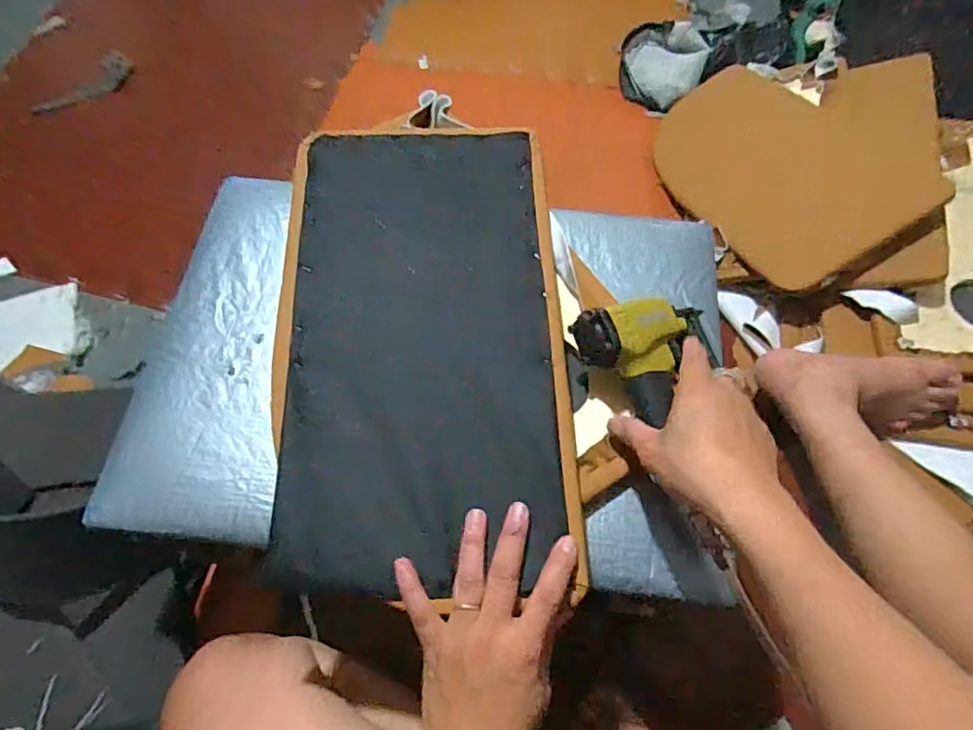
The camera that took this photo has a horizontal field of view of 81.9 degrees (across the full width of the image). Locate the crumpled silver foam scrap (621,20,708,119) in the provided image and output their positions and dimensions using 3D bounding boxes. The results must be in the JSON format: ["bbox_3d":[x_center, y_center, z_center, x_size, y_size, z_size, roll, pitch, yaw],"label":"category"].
[{"bbox_3d":[0.342,-0.585,1.082,0.153,0.050,0.218,11,65,5],"label":"crumpled silver foam scrap"}]

